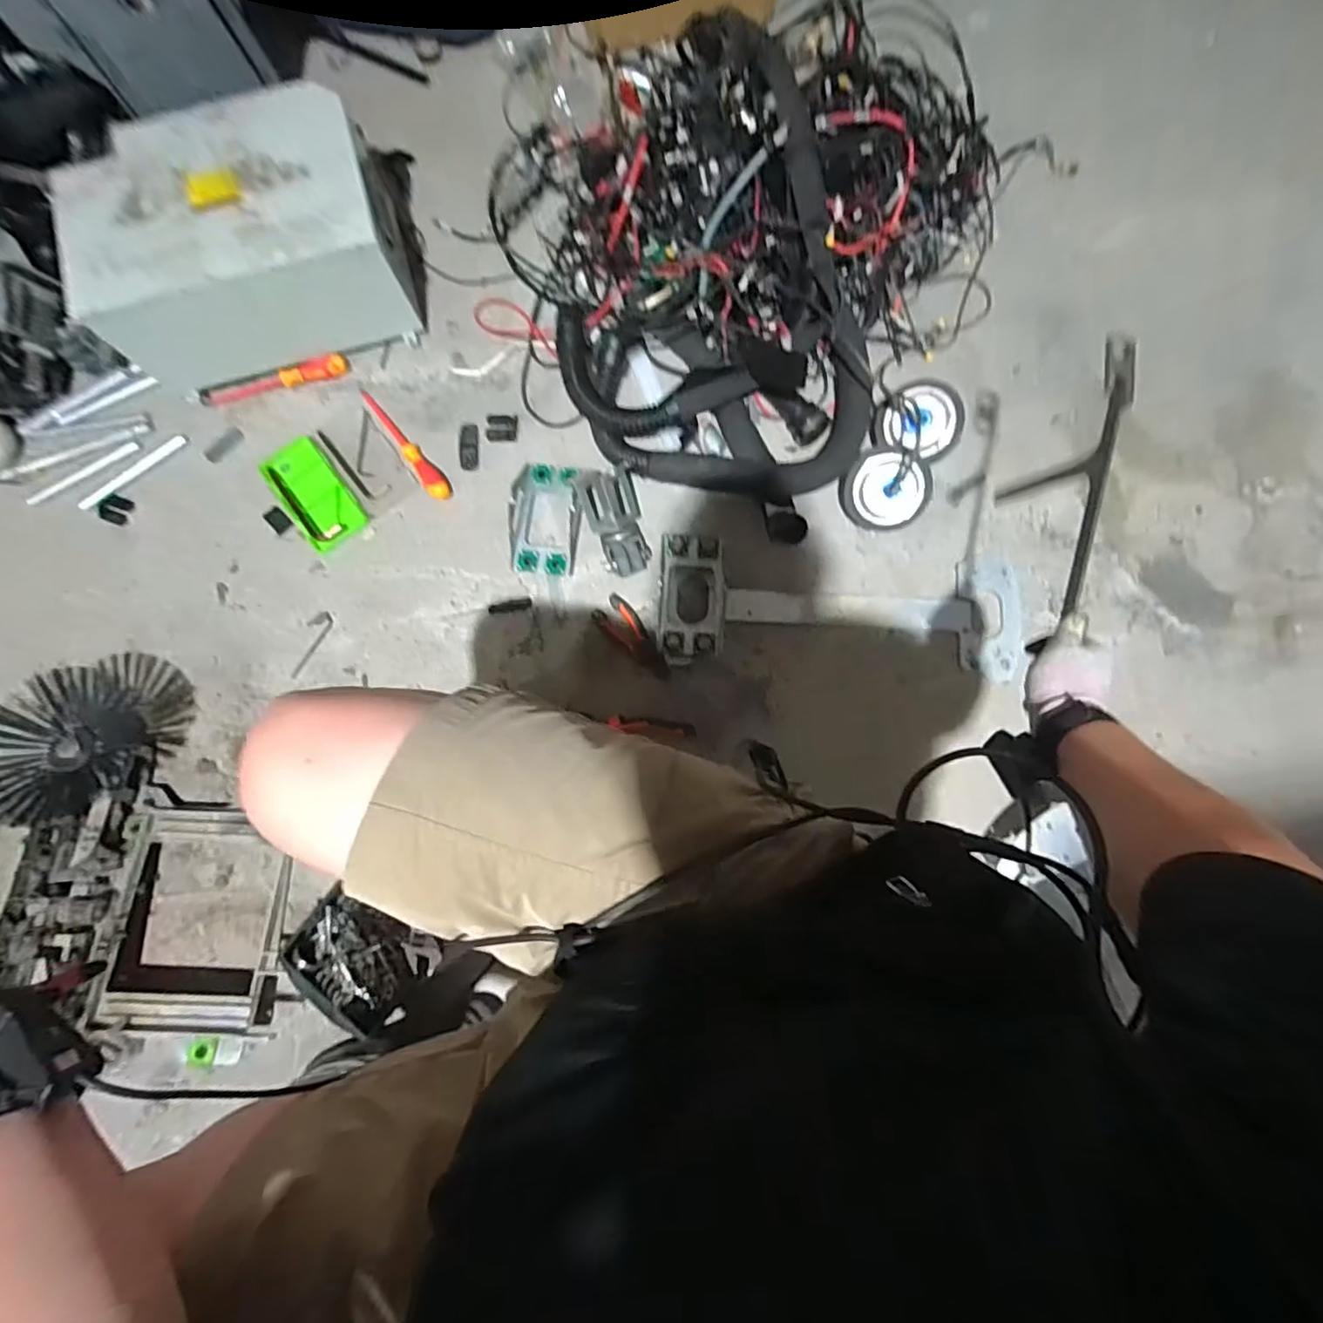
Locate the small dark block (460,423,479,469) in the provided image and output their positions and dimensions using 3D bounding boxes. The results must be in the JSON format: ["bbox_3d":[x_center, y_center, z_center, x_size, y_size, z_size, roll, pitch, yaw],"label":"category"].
[{"bbox_3d":[-0.327,-0.365,1.030,0.032,0.007,0.080,-1,82,2],"label":"small dark block"}]

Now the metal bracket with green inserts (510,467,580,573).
[{"bbox_3d":[-0.185,-0.237,0.970,0.113,0.074,0.181,5,83,3],"label":"metal bracket with green inserts"}]

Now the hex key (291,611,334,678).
[{"bbox_3d":[-0.588,-0.031,1.006,0.036,0.006,0.119,31,85,6],"label":"hex key"}]

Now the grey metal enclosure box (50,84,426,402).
[{"bbox_3d":[-0.666,-0.683,0.986,0.456,0.216,0.320,-16,82,0],"label":"grey metal enclosure box"}]

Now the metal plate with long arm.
[{"bbox_3d":[0.280,-0.084,0.928,0.563,0.076,0.187,3,83,3],"label":"metal plate with long arm"}]

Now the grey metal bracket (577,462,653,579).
[{"bbox_3d":[-0.075,-0.230,0.953,0.088,0.088,0.185,-13,82,1],"label":"grey metal bracket"}]

